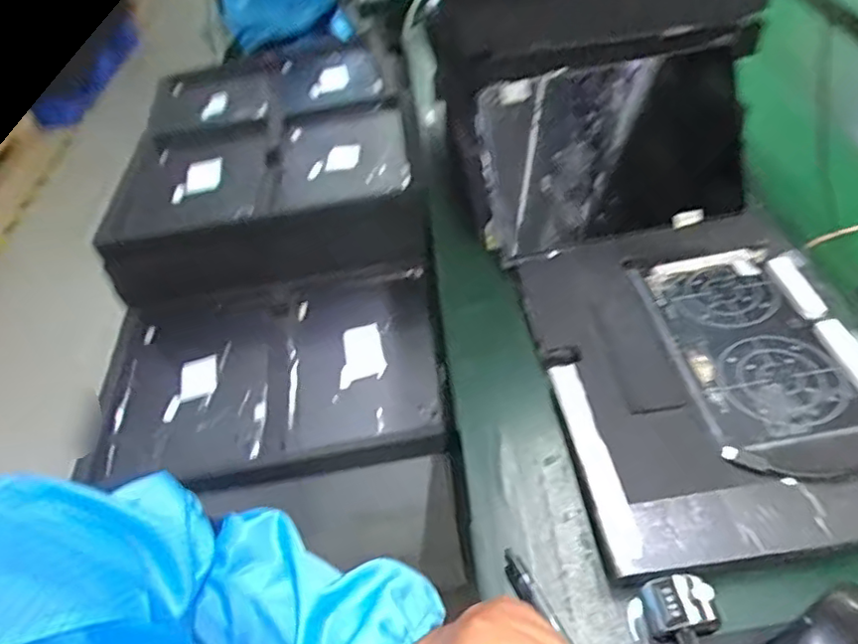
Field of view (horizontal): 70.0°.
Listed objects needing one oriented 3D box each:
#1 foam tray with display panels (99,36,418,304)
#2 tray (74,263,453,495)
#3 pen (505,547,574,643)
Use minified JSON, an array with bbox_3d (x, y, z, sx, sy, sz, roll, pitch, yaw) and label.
[{"bbox_3d":[-0.242,-0.249,0.954,0.389,0.149,0.517,-10,46,1],"label":"foam tray with display panels"},{"bbox_3d":[-0.184,0.063,0.752,0.407,0.057,0.282,-8,46,-1],"label":"tray"},{"bbox_3d":[0.089,0.214,0.408,0.015,0.010,0.140,-23,49,-15],"label":"pen"}]

